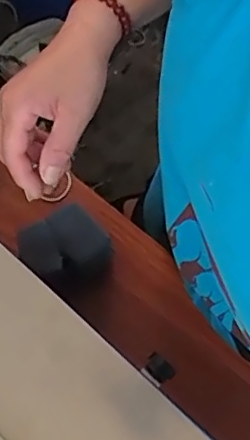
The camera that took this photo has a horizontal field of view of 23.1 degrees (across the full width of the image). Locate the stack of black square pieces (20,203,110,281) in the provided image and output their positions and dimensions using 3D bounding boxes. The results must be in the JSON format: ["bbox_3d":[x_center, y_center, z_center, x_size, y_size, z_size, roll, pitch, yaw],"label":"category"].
[{"bbox_3d":[-0.059,0.032,0.615,0.077,0.090,0.053,-30,73,-8],"label":"stack of black square pieces"}]

